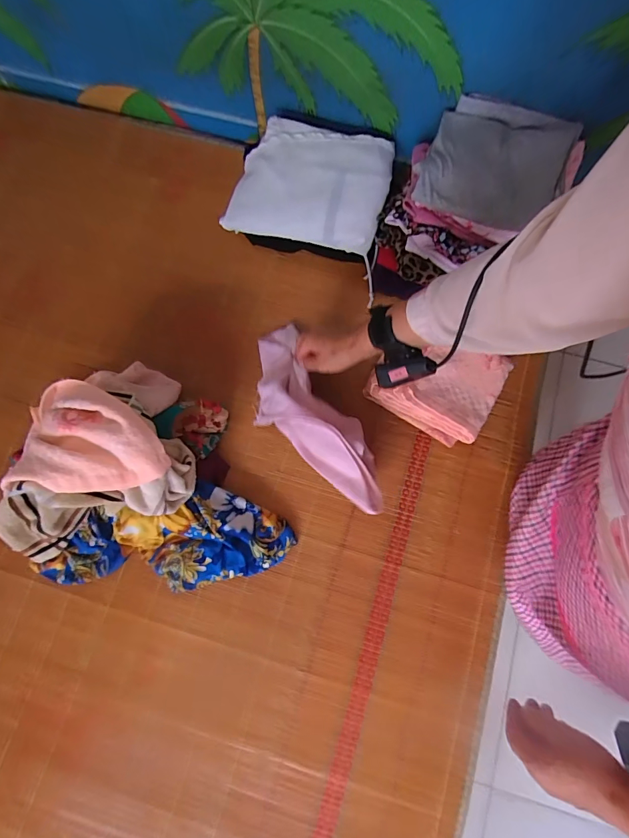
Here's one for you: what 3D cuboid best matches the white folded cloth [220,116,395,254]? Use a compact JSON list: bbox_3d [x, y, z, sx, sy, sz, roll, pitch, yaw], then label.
[{"bbox_3d":[-0.010,-0.373,0.645,0.252,0.068,0.162,9,77,2],"label":"white folded cloth"}]

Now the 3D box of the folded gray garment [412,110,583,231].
[{"bbox_3d":[0.245,-0.351,0.556,0.179,0.030,0.153,19,78,4],"label":"folded gray garment"}]

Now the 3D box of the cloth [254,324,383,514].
[{"bbox_3d":[-0.009,-0.008,0.602,0.117,0.078,0.327,-32,70,-5],"label":"cloth"}]

